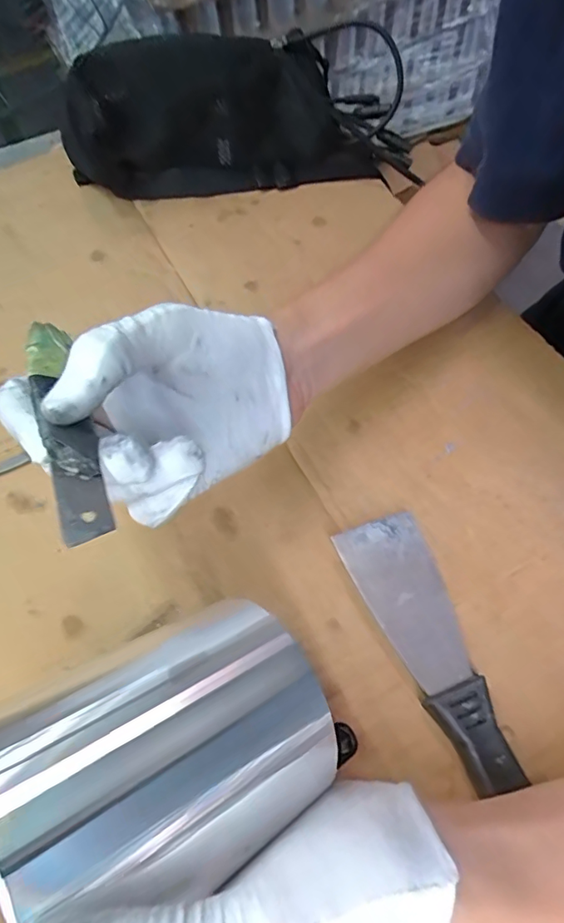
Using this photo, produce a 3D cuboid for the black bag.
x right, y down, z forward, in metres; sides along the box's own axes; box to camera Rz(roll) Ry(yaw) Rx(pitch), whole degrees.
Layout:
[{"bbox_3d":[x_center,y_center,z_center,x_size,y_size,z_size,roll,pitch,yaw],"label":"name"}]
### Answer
[{"bbox_3d":[-0.055,-0.289,0.432,0.267,0.100,0.083,-10,60,-3],"label":"black bag"}]

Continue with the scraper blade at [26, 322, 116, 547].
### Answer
[{"bbox_3d":[-0.084,-0.019,0.198,0.018,0.004,0.134,8,36,-37],"label":"scraper blade"}]

